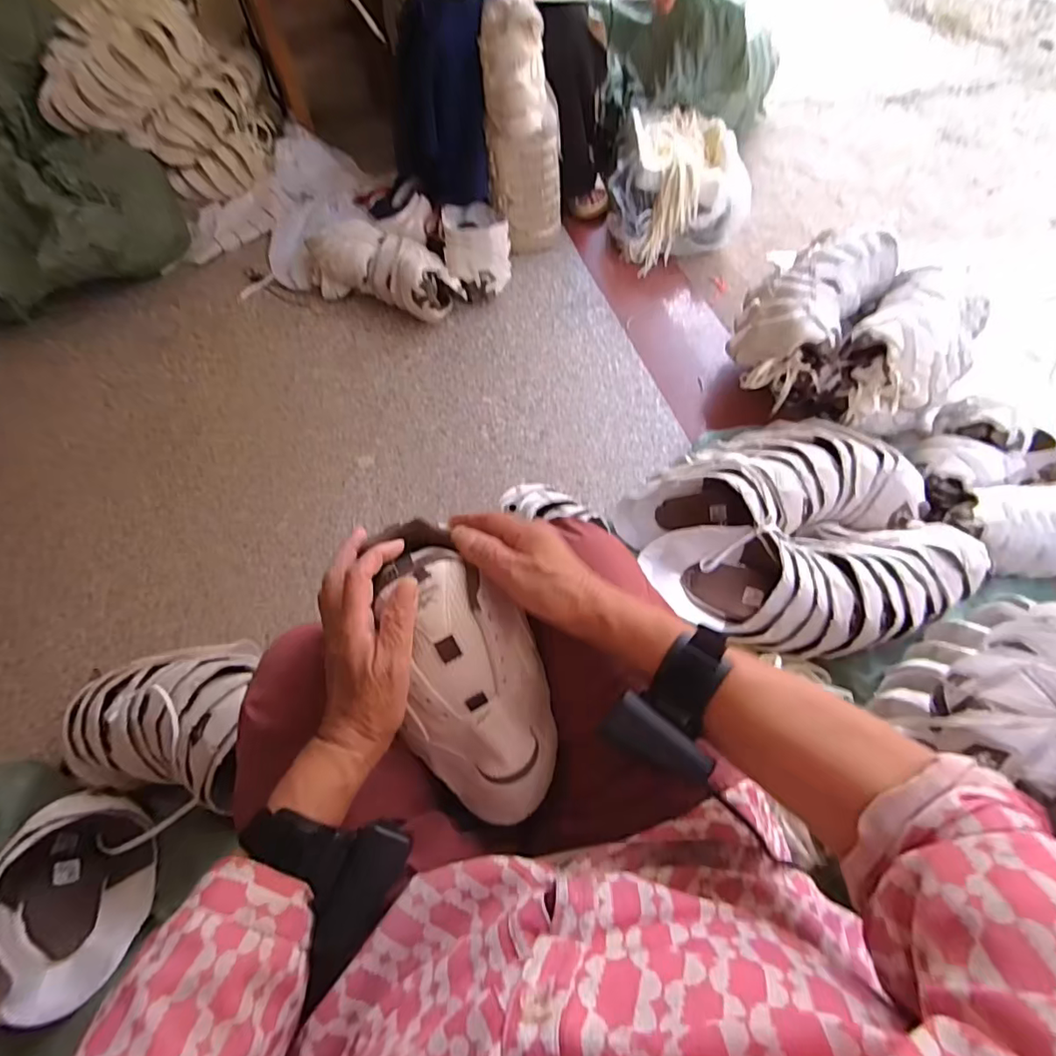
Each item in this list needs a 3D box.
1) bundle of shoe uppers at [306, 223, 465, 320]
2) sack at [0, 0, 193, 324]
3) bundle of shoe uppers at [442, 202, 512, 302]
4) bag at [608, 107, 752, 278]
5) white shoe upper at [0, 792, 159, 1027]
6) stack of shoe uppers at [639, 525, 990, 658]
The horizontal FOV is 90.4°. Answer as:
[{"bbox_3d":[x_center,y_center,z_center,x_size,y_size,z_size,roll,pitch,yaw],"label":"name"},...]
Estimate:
[{"bbox_3d":[-0.335,-0.597,1.227,0.363,0.136,0.147,23,65,14],"label":"bundle of shoe uppers"},{"bbox_3d":[-1.147,-0.814,1.188,0.592,0.381,0.616,37,70,20],"label":"sack"},{"bbox_3d":[-0.123,-0.678,1.269,0.156,0.112,0.257,-7,62,-1],"label":"bundle of shoe uppers"},{"bbox_3d":[0.369,-0.863,1.317,0.326,0.170,0.423,-2,63,0],"label":"bag"},{"bbox_3d":[-0.544,0.442,0.633,0.109,0.161,0.220,-13,63,-6],"label":"white shoe upper"},{"bbox_3d":[0.425,0.082,0.782,0.482,0.108,0.195,0,62,3],"label":"stack of shoe uppers"}]

